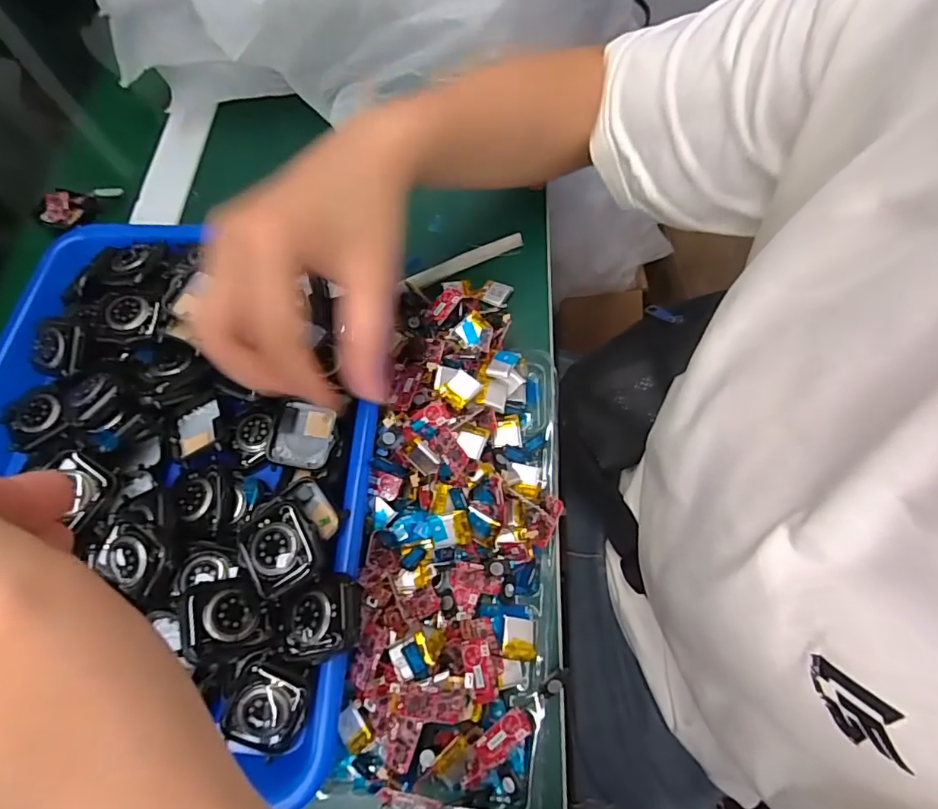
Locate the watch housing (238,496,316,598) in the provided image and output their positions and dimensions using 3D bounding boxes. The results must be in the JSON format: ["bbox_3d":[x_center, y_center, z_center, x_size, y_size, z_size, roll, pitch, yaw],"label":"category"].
[{"bbox_3d":[-0.095,0.070,0.255,0.034,0.011,0.042,-33,69,-11],"label":"watch housing"}]

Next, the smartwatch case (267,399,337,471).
[{"bbox_3d":[-0.096,0.019,0.298,0.033,0.010,0.039,1,67,3],"label":"smartwatch case"}]

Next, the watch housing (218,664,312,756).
[{"bbox_3d":[-0.095,0.144,0.244,0.036,0.015,0.040,14,68,8],"label":"watch housing"}]

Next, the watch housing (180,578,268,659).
[{"bbox_3d":[-0.117,0.101,0.247,0.036,0.012,0.034,2,61,-36],"label":"watch housing"}]

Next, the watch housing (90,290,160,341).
[{"bbox_3d":[-0.212,-0.054,0.318,0.041,0.010,0.031,6,67,5],"label":"watch housing"}]

